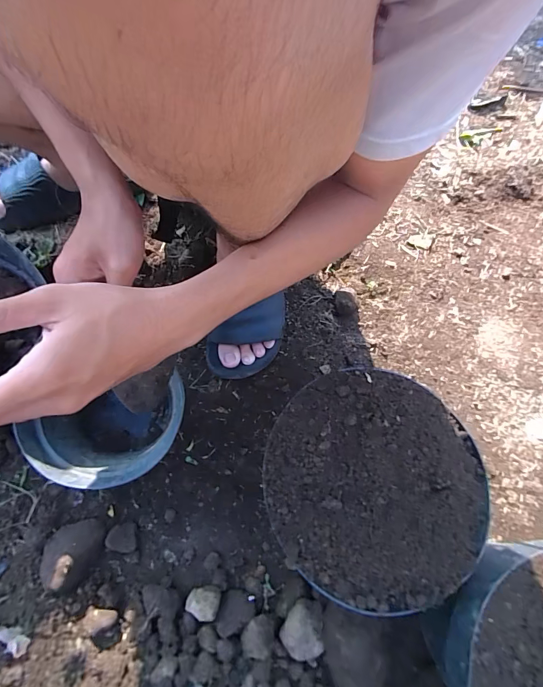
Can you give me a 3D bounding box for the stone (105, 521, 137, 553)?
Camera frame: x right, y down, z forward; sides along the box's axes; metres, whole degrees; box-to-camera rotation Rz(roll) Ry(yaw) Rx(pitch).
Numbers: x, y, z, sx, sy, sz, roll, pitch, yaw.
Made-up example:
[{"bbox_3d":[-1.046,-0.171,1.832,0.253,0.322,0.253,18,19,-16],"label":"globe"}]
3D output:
[{"bbox_3d":[-0.192,0.250,0.466,0.032,0.022,0.035,-14,73,-6],"label":"stone"}]

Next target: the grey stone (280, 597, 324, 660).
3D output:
[{"bbox_3d":[0.035,0.329,0.418,0.047,0.030,0.060,2,74,-3],"label":"grey stone"}]

